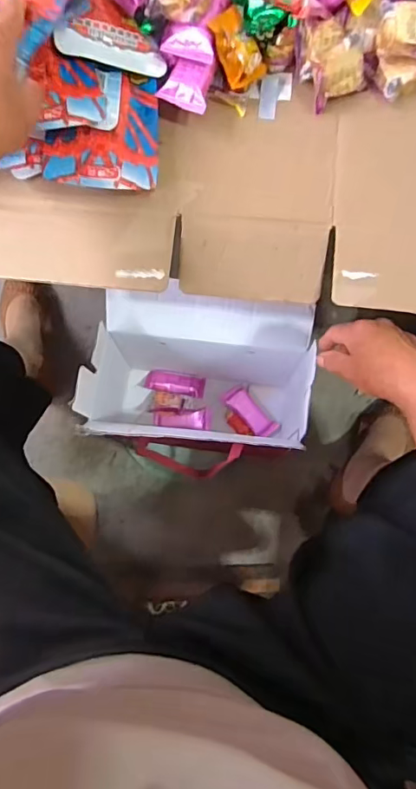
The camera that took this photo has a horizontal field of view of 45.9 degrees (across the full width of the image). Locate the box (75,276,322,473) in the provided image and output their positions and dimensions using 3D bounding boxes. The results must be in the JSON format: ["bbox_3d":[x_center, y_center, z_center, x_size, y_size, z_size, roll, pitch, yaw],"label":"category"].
[{"bbox_3d":[-0.018,-0.010,0.685,0.282,0.249,0.174,4,77,2],"label":"box"}]

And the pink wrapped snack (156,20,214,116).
[{"bbox_3d":[-0.019,-0.290,0.439,0.045,0.020,0.065,15,107,11],"label":"pink wrapped snack"}]

